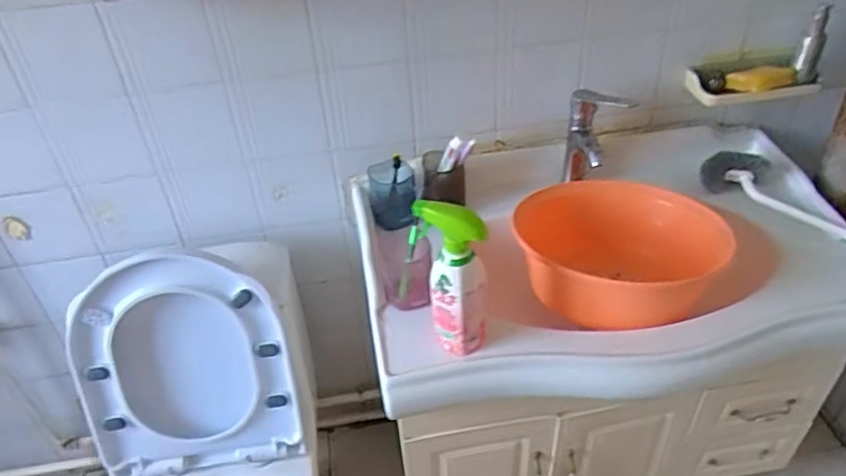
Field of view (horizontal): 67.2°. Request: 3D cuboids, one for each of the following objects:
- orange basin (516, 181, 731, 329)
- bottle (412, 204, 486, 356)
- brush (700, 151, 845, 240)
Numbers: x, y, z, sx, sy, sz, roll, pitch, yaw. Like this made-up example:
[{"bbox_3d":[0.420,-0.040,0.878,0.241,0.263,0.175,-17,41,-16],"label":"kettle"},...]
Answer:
[{"bbox_3d":[0.305,0.007,1.024,0.311,0.098,0.310,-7,39,-2],"label":"orange basin"},{"bbox_3d":[0.042,0.061,0.847,0.099,0.232,0.057,-1,39,5],"label":"bottle"},{"bbox_3d":[0.672,-0.052,1.078,0.395,0.081,0.073,28,49,34],"label":"brush"}]

